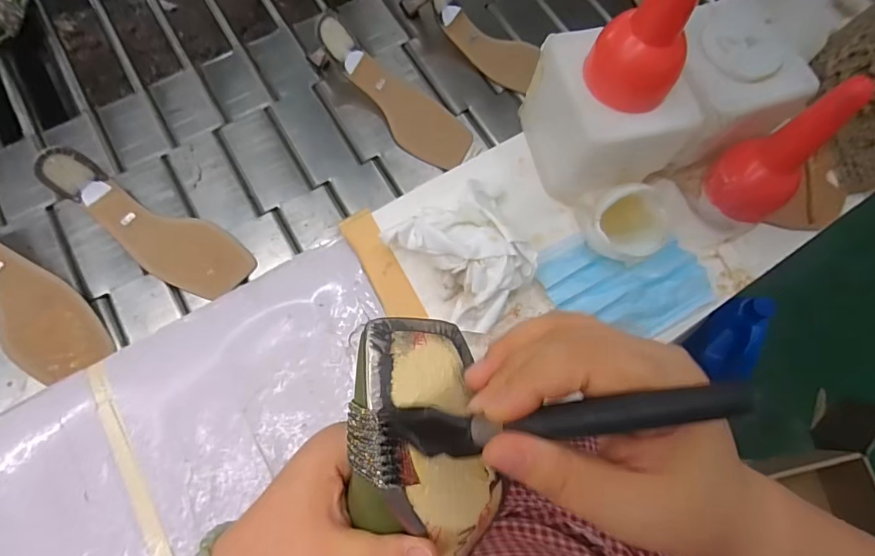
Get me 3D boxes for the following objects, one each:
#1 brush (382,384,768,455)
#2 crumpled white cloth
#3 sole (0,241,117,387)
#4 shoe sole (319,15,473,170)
[{"bbox_3d":[0.041,0.057,0.182,0.142,0.022,0.021,-17,69,32],"label":"brush"},{"bbox_3d":[0.033,-0.025,0.421,0.107,0.053,0.121,-38,77,-16],"label":"crumpled white cloth"},{"bbox_3d":[-0.414,0.007,0.438,0.219,0.021,0.072,47,75,-10],"label":"sole"},{"bbox_3d":[-0.049,-0.210,0.536,0.211,0.046,0.070,41,74,-8],"label":"shoe sole"}]

